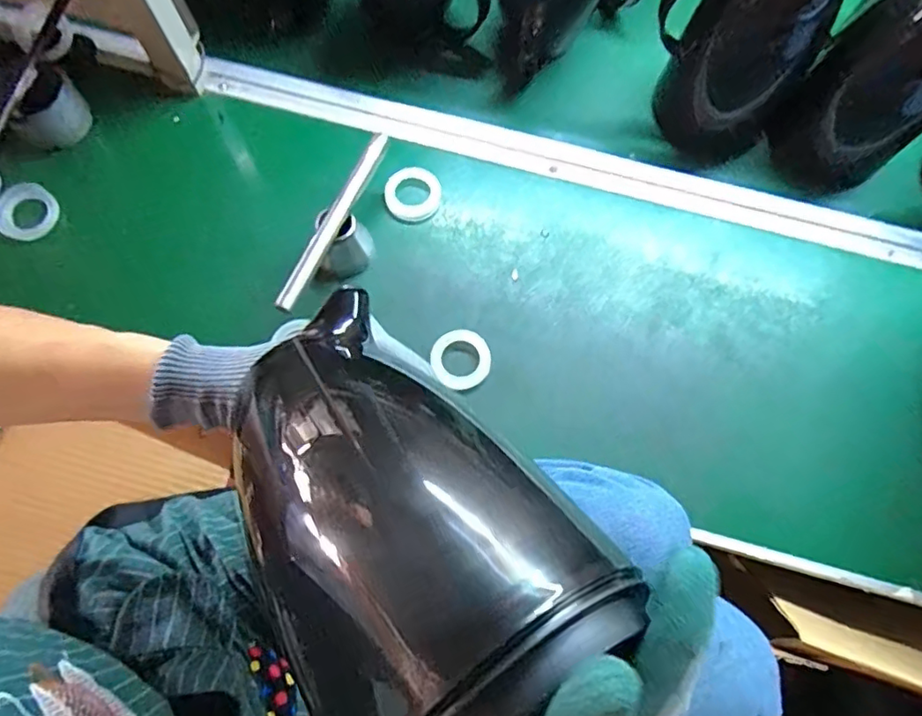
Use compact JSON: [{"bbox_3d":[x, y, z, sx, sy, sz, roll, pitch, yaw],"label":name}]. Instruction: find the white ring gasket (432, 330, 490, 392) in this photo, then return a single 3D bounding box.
[{"bbox_3d":[0.001,0.001,0.561,0.057,0.010,0.059,0,72,-1],"label":"white ring gasket"}]

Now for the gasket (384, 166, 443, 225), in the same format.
[{"bbox_3d":[-0.050,-0.172,0.607,0.060,0.012,0.057,0,72,-1],"label":"gasket"}]

